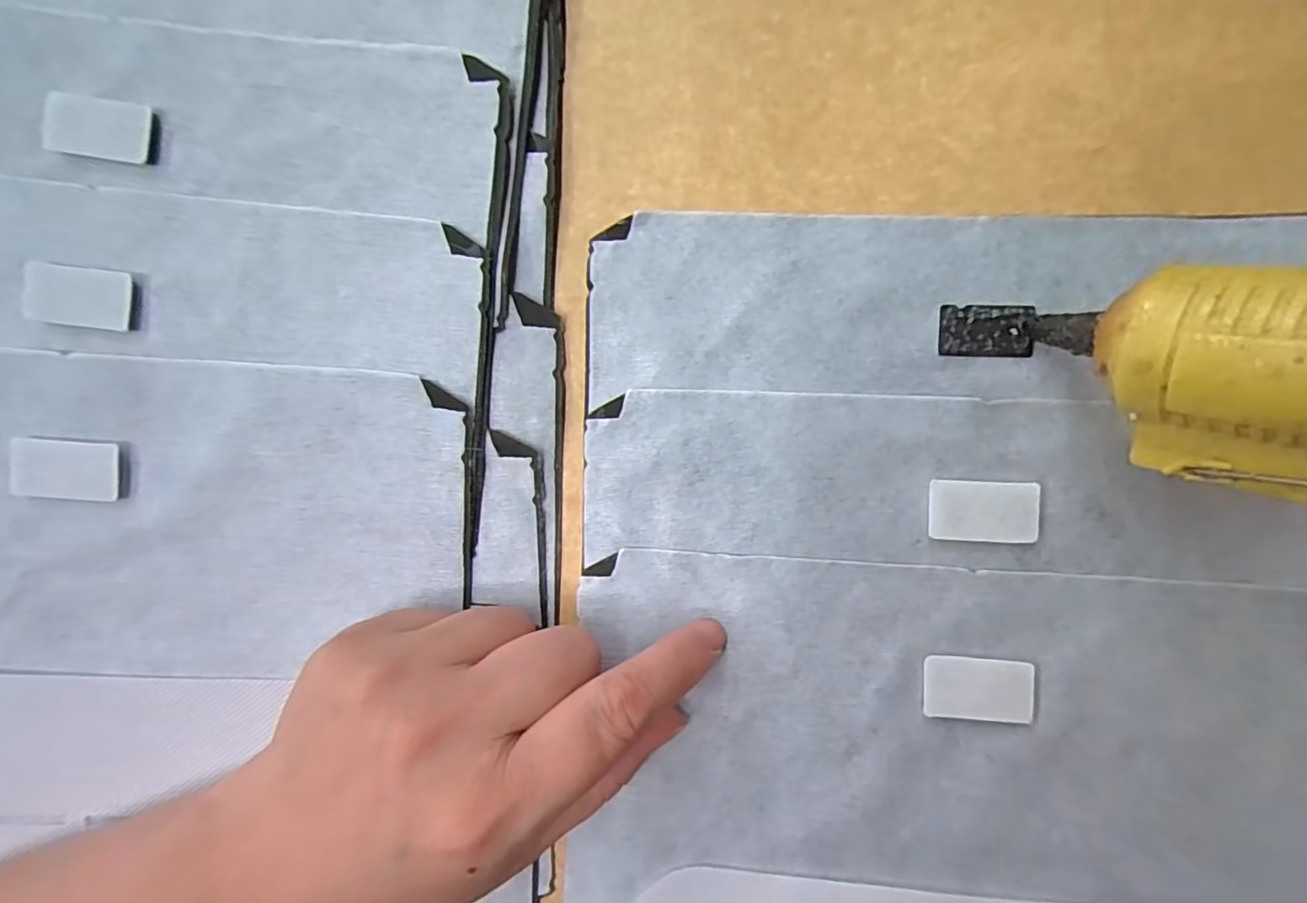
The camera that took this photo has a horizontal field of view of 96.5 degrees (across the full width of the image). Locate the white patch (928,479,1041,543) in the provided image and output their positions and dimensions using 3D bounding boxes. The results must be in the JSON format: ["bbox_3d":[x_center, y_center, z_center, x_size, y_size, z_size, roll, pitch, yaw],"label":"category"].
[{"bbox_3d":[0.103,0.019,0.183,0.032,0.005,0.019,2,92,4],"label":"white patch"}]

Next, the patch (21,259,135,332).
[{"bbox_3d":[-0.185,-0.050,0.186,0.036,0.004,0.019,8,92,4],"label":"patch"}]

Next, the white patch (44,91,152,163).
[{"bbox_3d":[-0.178,-0.103,0.188,0.035,0.007,0.018,8,92,4],"label":"white patch"}]

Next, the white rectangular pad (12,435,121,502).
[{"bbox_3d":[-0.187,0.006,0.185,0.031,0.006,0.019,4,92,4],"label":"white rectangular pad"}]

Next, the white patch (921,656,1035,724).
[{"bbox_3d":[0.102,0.074,0.182,0.033,0.004,0.019,3,92,4],"label":"white patch"}]

